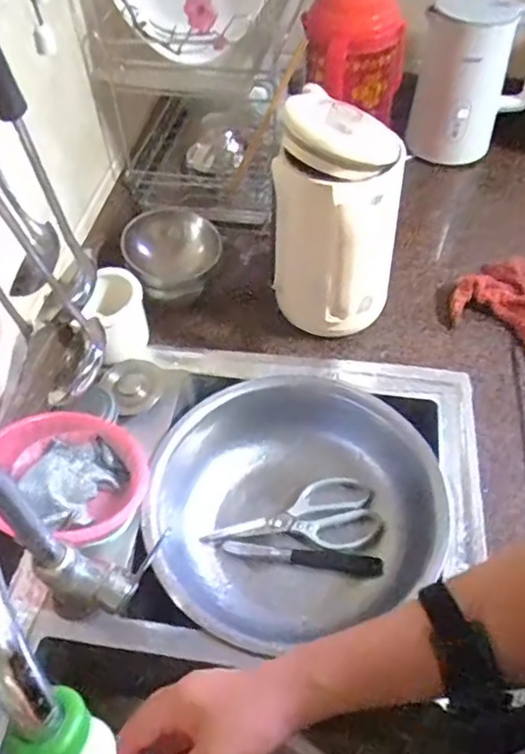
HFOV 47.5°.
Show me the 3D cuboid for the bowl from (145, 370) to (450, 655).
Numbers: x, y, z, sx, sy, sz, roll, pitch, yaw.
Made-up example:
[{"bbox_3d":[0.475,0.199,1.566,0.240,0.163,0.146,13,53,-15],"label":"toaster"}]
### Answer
[{"bbox_3d":[0.039,0.144,0.731,0.344,0.100,0.304,-17,52,-11],"label":"bowl"}]

